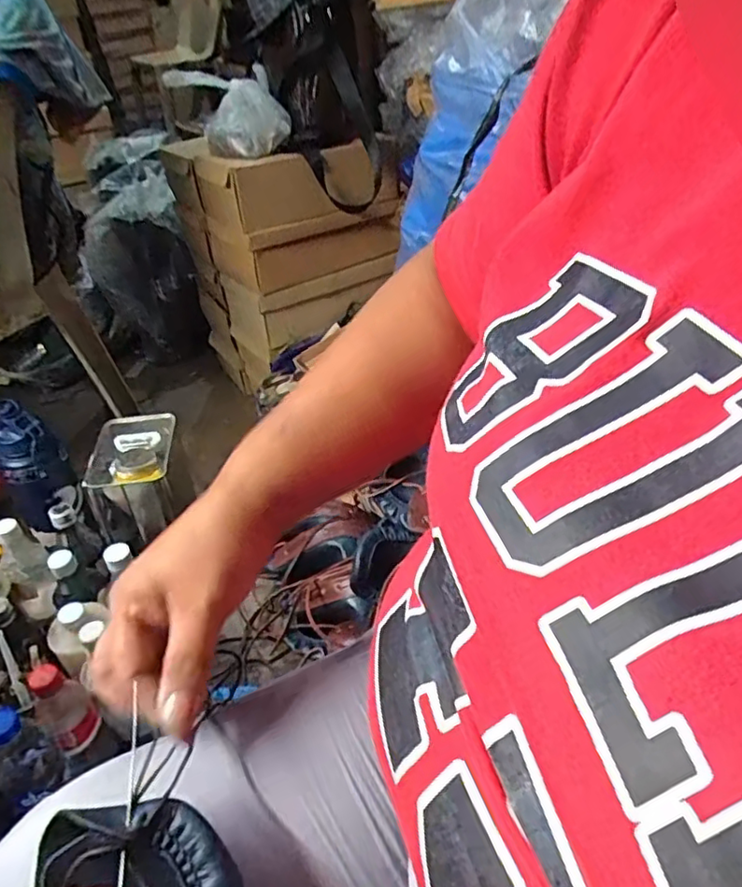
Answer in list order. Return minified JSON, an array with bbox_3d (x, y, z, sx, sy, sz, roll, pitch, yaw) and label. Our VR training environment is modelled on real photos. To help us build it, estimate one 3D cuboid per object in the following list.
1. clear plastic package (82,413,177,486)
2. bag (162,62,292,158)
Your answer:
[{"bbox_3d":[-0.343,0.005,0.873,0.106,0.019,0.151,-8,38,-7],"label":"clear plastic package"},{"bbox_3d":[-0.242,-0.575,1.047,0.192,0.114,0.176,-9,38,-8],"label":"bag"}]

